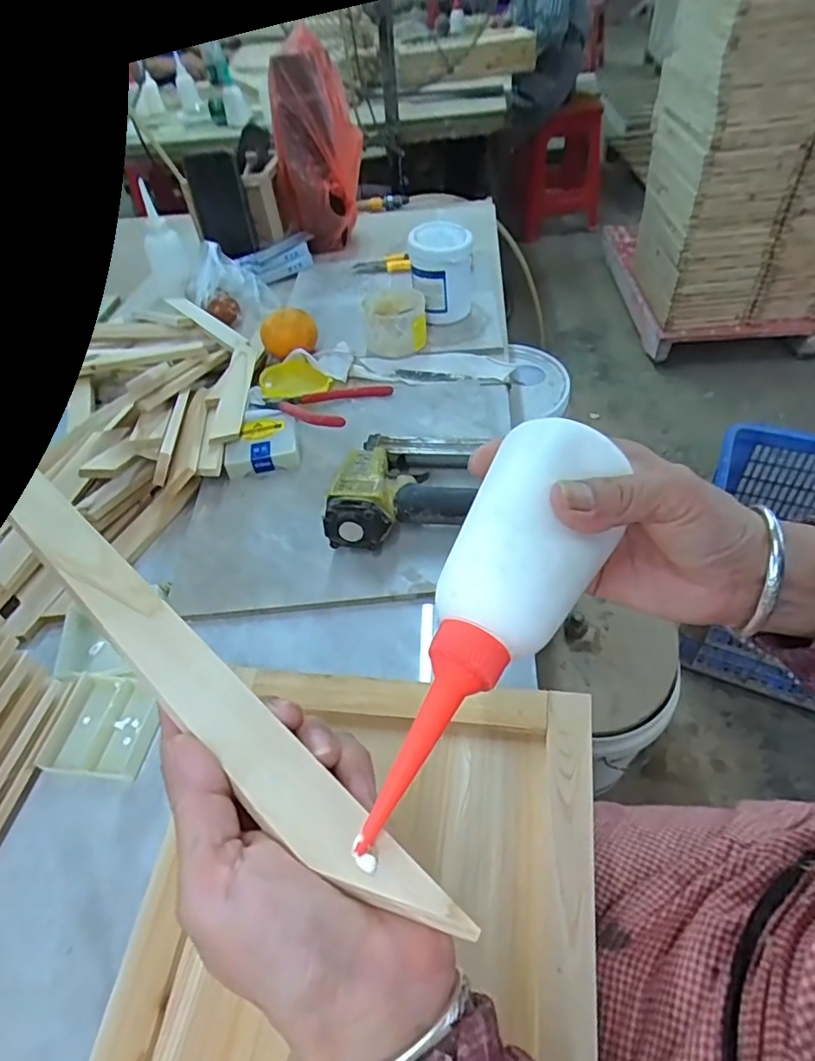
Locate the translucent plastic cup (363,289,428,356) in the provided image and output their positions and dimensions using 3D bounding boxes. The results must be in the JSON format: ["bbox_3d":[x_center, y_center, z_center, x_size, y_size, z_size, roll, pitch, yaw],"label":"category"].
[{"bbox_3d":[-0.016,-0.262,0.719,0.076,0.060,0.089,-5,46,2],"label":"translucent plastic cup"}]

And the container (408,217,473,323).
[{"bbox_3d":[0.044,-0.330,0.739,0.081,0.107,0.078,-4,46,3],"label":"container"}]

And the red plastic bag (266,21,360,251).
[{"bbox_3d":[-0.138,-0.573,0.881,0.138,0.245,0.090,-9,48,-3],"label":"red plastic bag"}]

